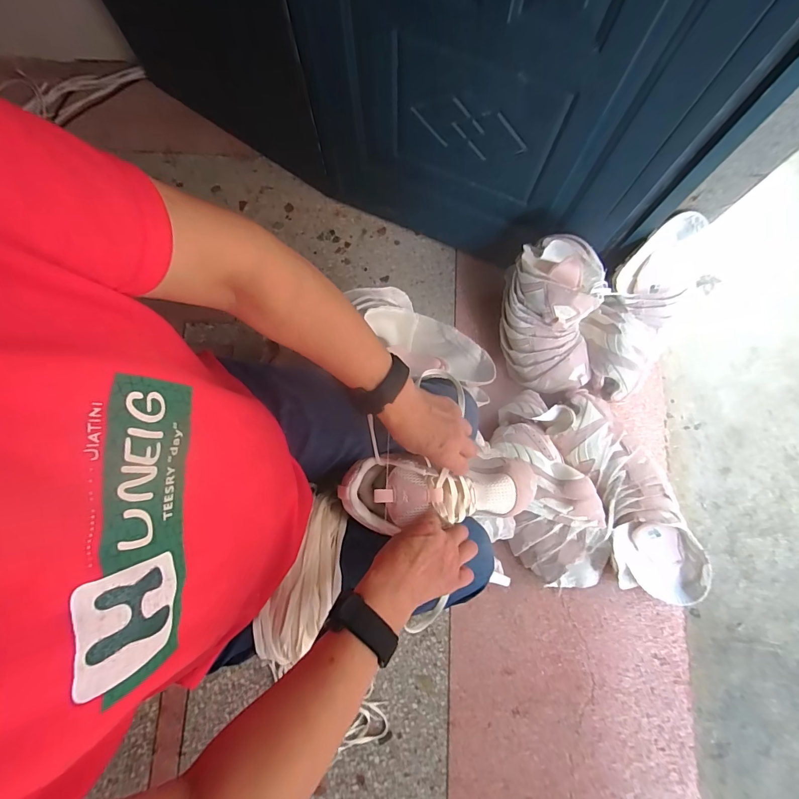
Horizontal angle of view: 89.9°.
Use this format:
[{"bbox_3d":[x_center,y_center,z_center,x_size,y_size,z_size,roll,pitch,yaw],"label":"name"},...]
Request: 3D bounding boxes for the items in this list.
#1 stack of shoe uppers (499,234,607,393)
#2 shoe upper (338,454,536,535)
[{"bbox_3d":[0.314,-0.166,0.801,0.191,0.181,0.261,9,78,1],"label":"stack of shoe uppers"},{"bbox_3d":[0.050,0.116,0.507,0.239,0.065,0.087,-2,79,-1],"label":"shoe upper"}]

